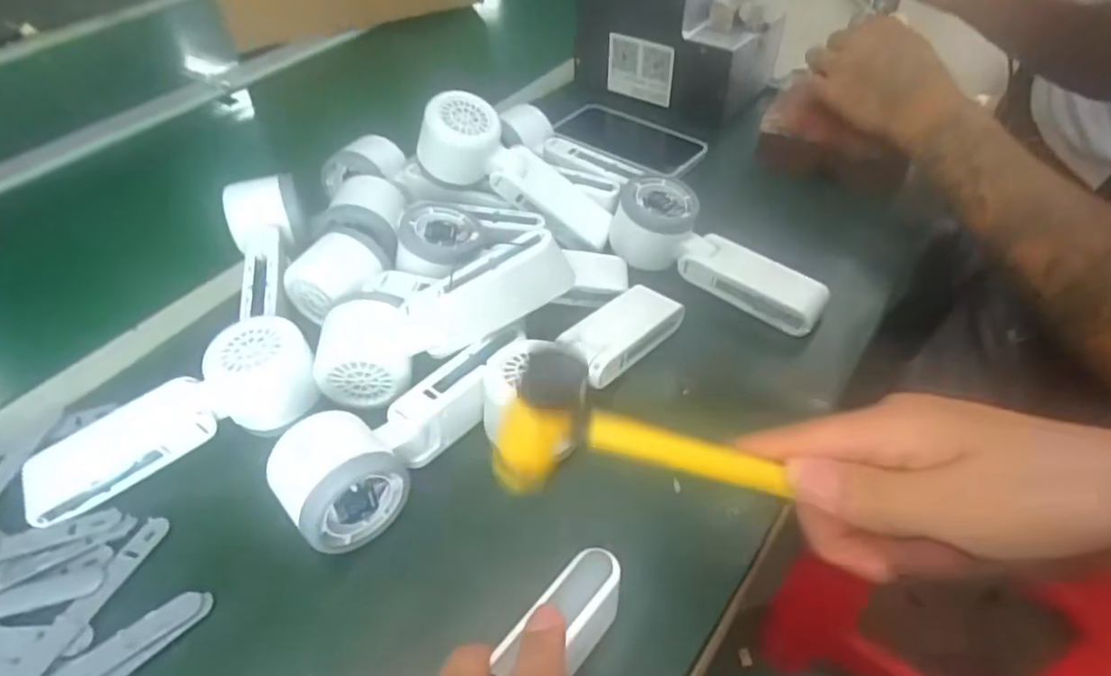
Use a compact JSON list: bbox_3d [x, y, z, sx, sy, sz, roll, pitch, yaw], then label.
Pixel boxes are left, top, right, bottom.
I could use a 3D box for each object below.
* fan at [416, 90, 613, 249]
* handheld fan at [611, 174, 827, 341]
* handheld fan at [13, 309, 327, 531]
[{"bbox_3d":[-0.030,-0.124,0.517,0.161,0.056,0.056,30,45,-13],"label":"fan"},{"bbox_3d":[0.117,-0.065,0.489,0.168,0.056,0.060,23,50,23],"label":"handheld fan"},{"bbox_3d":[-0.227,0.043,0.395,0.163,0.050,0.055,-22,48,-19],"label":"handheld fan"}]

